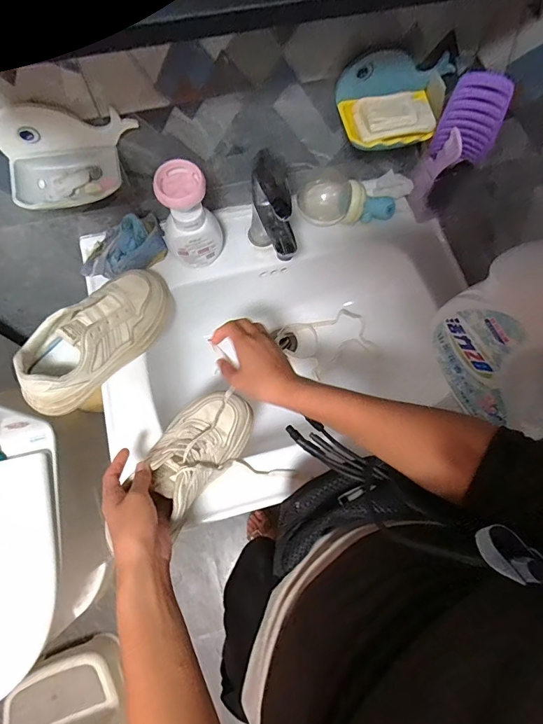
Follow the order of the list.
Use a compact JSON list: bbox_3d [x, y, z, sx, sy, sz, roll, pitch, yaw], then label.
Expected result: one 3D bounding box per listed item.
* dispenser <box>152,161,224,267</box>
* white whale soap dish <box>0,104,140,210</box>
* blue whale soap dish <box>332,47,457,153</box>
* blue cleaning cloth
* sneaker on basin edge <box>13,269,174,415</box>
[{"bbox_3d":[-0.118,-0.207,0.578,0.083,0.153,0.058,-22,73,-9],"label":"dispenser"},{"bbox_3d":[-0.237,-0.242,0.473,0.159,0.074,0.081,-14,72,-6],"label":"white whale soap dish"},{"bbox_3d":[0.160,-0.341,0.521,0.146,0.056,0.104,4,71,0],"label":"blue whale soap dish"},{"bbox_3d":[-0.230,-0.177,0.614,0.138,0.057,0.079,-33,75,-12],"label":"blue cleaning cloth"},{"bbox_3d":[-0.238,-0.038,0.555,0.086,0.093,0.247,34,74,9],"label":"sneaker on basin edge"}]

